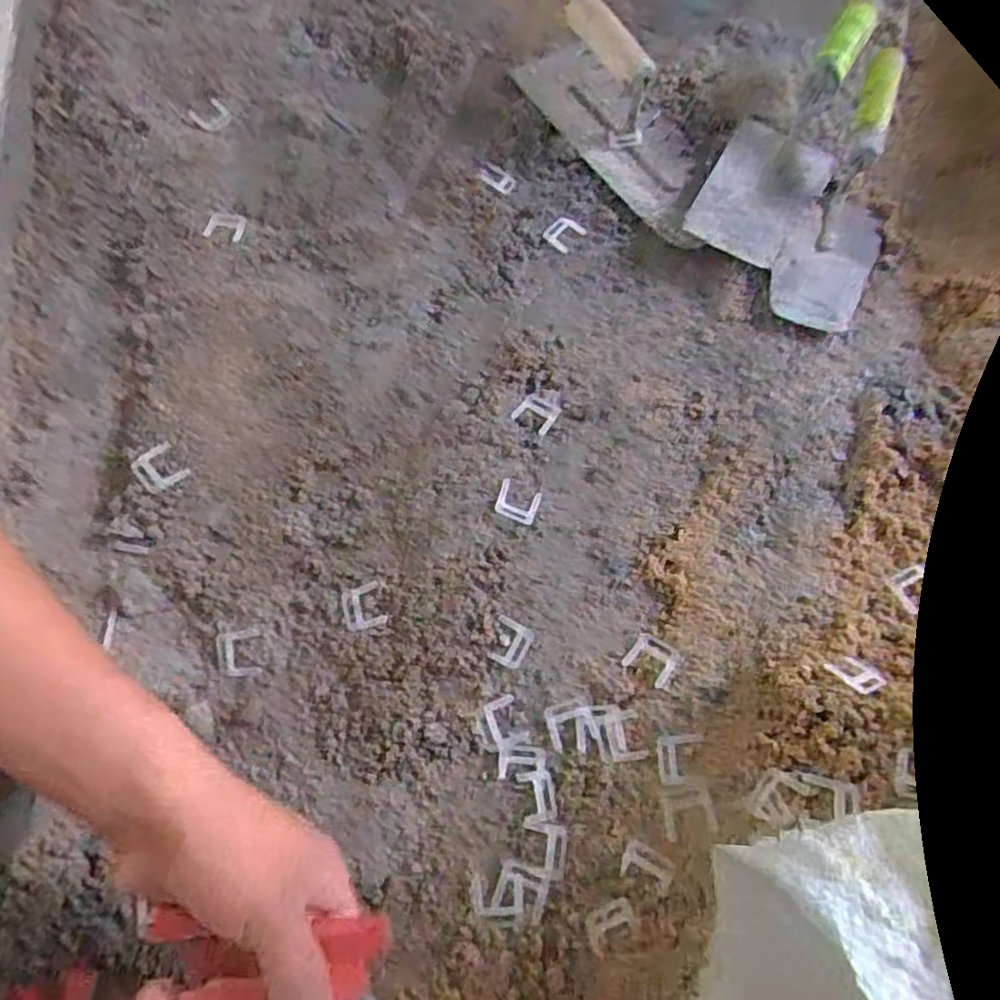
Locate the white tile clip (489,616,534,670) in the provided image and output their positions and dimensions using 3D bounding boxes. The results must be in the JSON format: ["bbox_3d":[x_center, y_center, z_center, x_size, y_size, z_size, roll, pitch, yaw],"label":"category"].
[{"bbox_3d":[0.006,0.101,0.488,0.027,0.005,0.030,24,71,10],"label":"white tile clip"}]

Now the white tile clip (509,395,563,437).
[{"bbox_3d":[0.028,-0.069,0.550,0.032,0.004,0.028,29,72,12],"label":"white tile clip"}]

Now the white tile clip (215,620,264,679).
[{"bbox_3d":[-0.184,0.104,0.481,0.030,0.006,0.036,-4,68,0],"label":"white tile clip"}]

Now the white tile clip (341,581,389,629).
[{"bbox_3d":[-0.098,0.077,0.495,0.029,0.004,0.032,-16,69,-5],"label":"white tile clip"}]

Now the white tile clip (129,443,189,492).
[{"bbox_3d":[-0.251,-0.023,0.508,0.031,0.009,0.033,-37,72,-13],"label":"white tile clip"}]

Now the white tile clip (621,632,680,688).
[{"bbox_3d":[0.104,0.109,0.474,0.031,0.004,0.028,31,72,13],"label":"white tile clip"}]

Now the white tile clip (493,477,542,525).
[{"bbox_3d":[0.013,0.001,0.521,0.031,0.007,0.029,17,69,8],"label":"white tile clip"}]

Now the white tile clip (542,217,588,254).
[{"bbox_3d":[0.058,-0.242,0.622,0.028,0.004,0.035,38,74,15],"label":"white tile clip"}]

